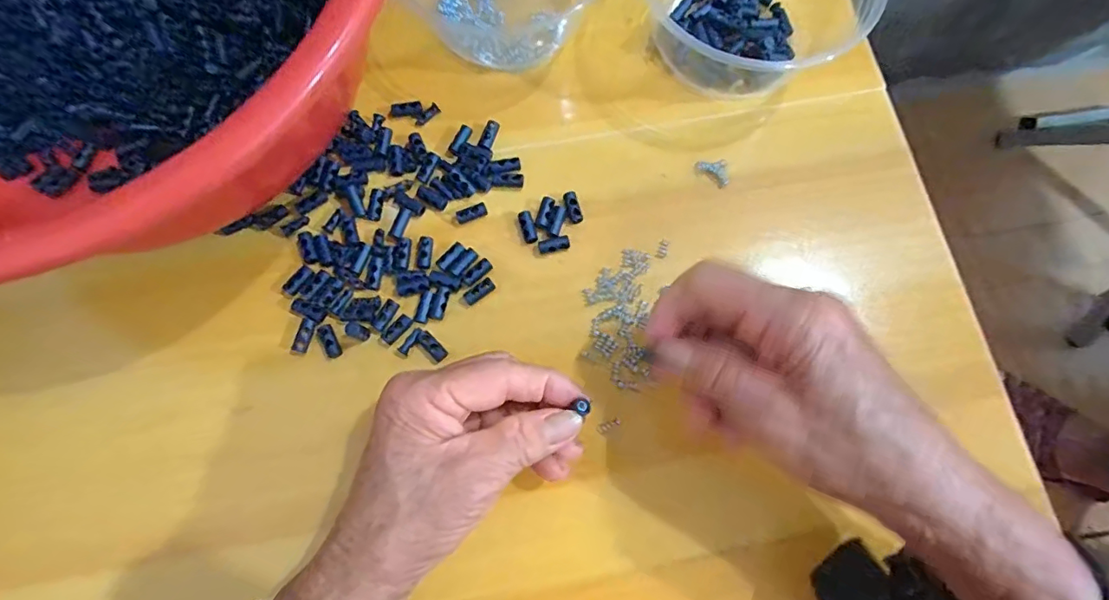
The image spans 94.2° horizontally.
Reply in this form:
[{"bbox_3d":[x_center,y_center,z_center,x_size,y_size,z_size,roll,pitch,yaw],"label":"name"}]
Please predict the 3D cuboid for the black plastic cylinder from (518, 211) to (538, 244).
[{"bbox_3d":[-0.016,-0.043,0.301,0.008,0.005,0.019,-18,78,-5],"label":"black plastic cylinder"}]

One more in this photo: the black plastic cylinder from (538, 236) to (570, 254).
[{"bbox_3d":[0.000,-0.032,0.298,0.019,0.005,0.007,-17,78,-4],"label":"black plastic cylinder"}]

